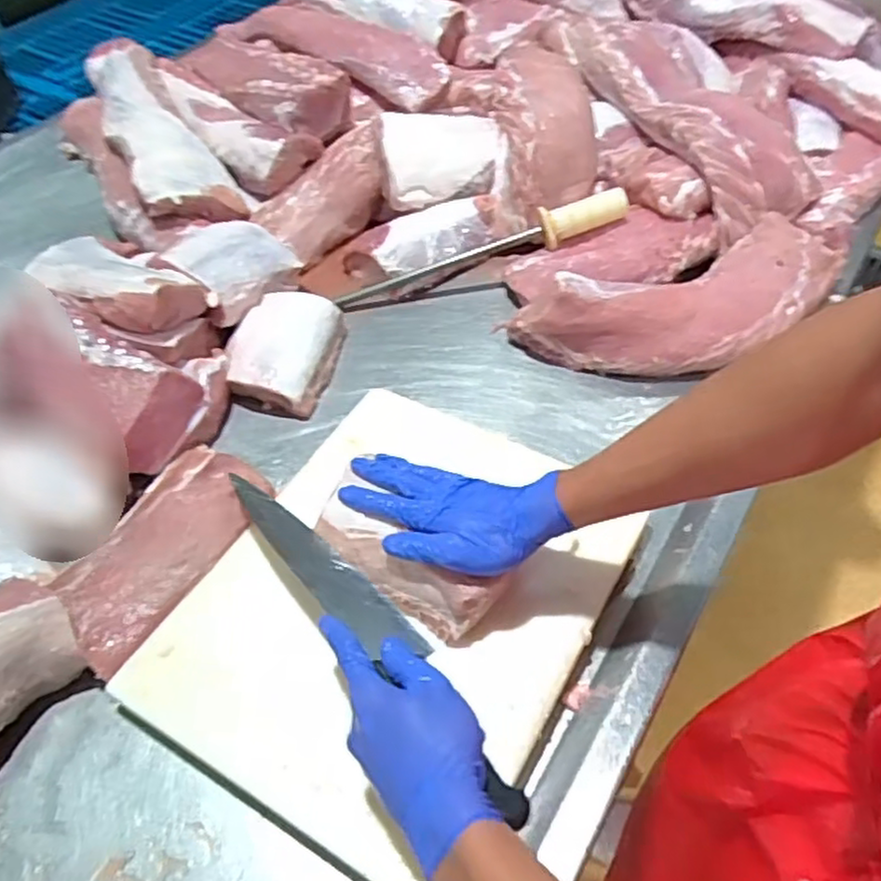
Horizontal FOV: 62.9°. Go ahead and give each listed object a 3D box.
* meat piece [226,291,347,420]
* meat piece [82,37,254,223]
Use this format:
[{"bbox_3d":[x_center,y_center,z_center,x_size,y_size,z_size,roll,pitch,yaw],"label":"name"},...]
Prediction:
[{"bbox_3d":[-0.176,-0.100,0.798,0.113,0.048,0.144,9,53,9],"label":"meat piece"},{"bbox_3d":[-0.394,-0.428,0.986,0.119,0.077,0.407,-27,56,-18],"label":"meat piece"}]

